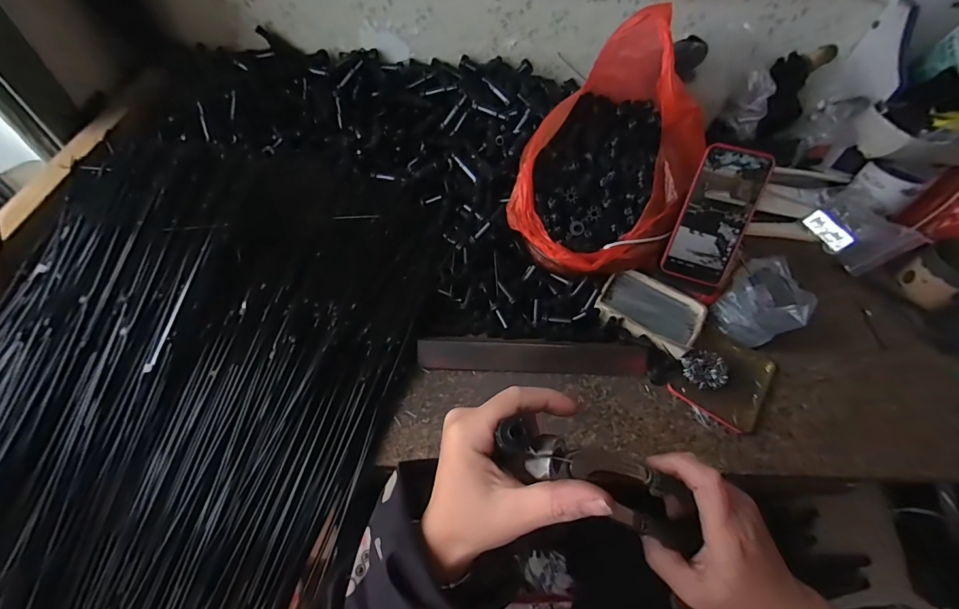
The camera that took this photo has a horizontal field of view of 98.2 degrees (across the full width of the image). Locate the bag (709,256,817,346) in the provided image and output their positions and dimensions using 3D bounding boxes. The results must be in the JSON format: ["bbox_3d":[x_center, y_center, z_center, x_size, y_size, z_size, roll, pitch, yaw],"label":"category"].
[{"bbox_3d":[0.380,-0.002,0.556,0.094,0.061,0.116,36,62,21],"label":"bag"}]

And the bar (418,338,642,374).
[{"bbox_3d":[0.067,0.061,0.516,0.280,0.019,0.038,0,55,-2],"label":"bar"}]

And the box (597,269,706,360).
[{"bbox_3d":[0.226,0.007,0.553,0.125,0.022,0.087,27,59,16],"label":"box"}]

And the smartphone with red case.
[{"bbox_3d":[0.292,-0.108,0.515,0.077,0.160,0.006,18,20,15],"label":"smartphone with red case"}]

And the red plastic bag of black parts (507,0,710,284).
[{"bbox_3d":[0.174,-0.183,0.543,0.208,0.233,0.261,35,61,21],"label":"red plastic bag of black parts"}]

